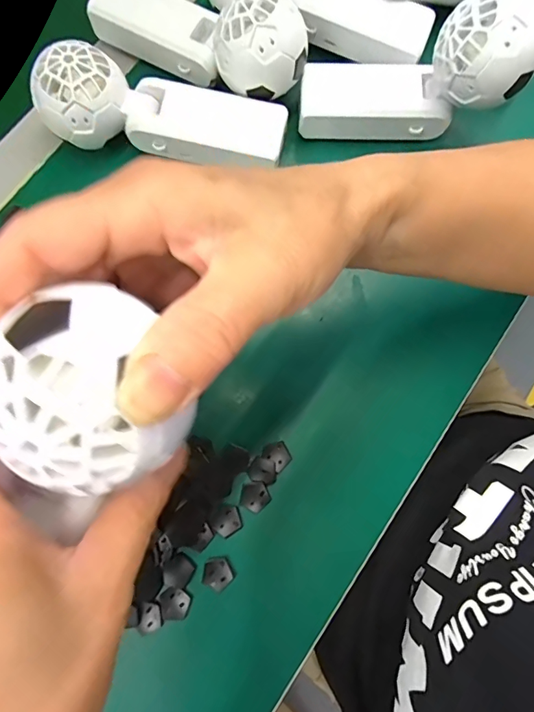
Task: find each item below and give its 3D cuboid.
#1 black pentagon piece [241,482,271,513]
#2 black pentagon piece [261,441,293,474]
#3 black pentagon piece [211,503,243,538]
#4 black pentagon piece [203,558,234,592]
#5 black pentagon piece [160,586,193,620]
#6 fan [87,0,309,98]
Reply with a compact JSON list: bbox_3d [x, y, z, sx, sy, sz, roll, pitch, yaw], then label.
[{"bbox_3d":[-0.008,0.089,0.276,0.018,0.004,0.017,-25,78,-6],"label":"black pentagon piece"},{"bbox_3d":[0.007,0.064,0.286,0.018,0.006,0.016,44,80,9],"label":"black pentagon piece"},{"bbox_3d":[-0.025,0.103,0.274,0.018,0.004,0.018,39,80,8],"label":"black pentagon piece"},{"bbox_3d":[-0.030,0.133,0.266,0.017,0.004,0.017,-27,78,-6],"label":"black pentagon piece"},{"bbox_3d":[-0.055,0.149,0.263,0.018,0.004,0.018,-2,77,-1],"label":"black pentagon piece"},{"bbox_3d":[-0.053,-0.233,0.313,0.167,0.049,0.050,28,78,20],"label":"fan"}]

